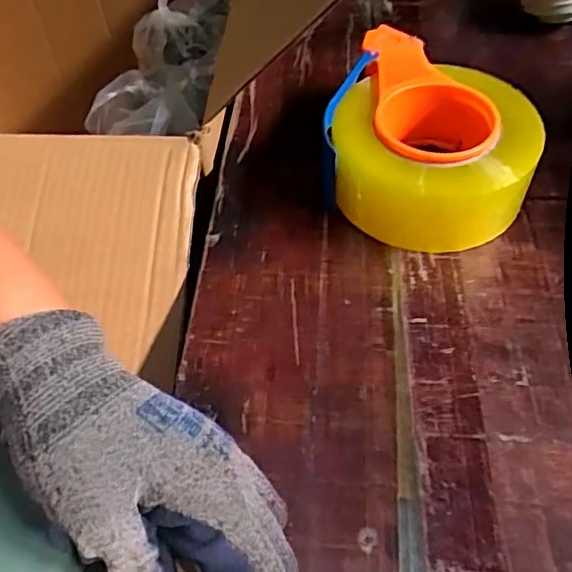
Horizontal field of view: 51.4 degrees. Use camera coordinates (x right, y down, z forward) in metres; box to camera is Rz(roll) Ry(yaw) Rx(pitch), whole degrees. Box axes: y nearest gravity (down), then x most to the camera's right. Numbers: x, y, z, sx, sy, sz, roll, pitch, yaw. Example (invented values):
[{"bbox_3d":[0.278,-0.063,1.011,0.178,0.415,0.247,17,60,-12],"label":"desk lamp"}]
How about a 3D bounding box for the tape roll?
[{"bbox_3d":[0.101,-0.101,0.415,0.137,0.066,0.147,18,55,16],"label":"tape roll"}]

